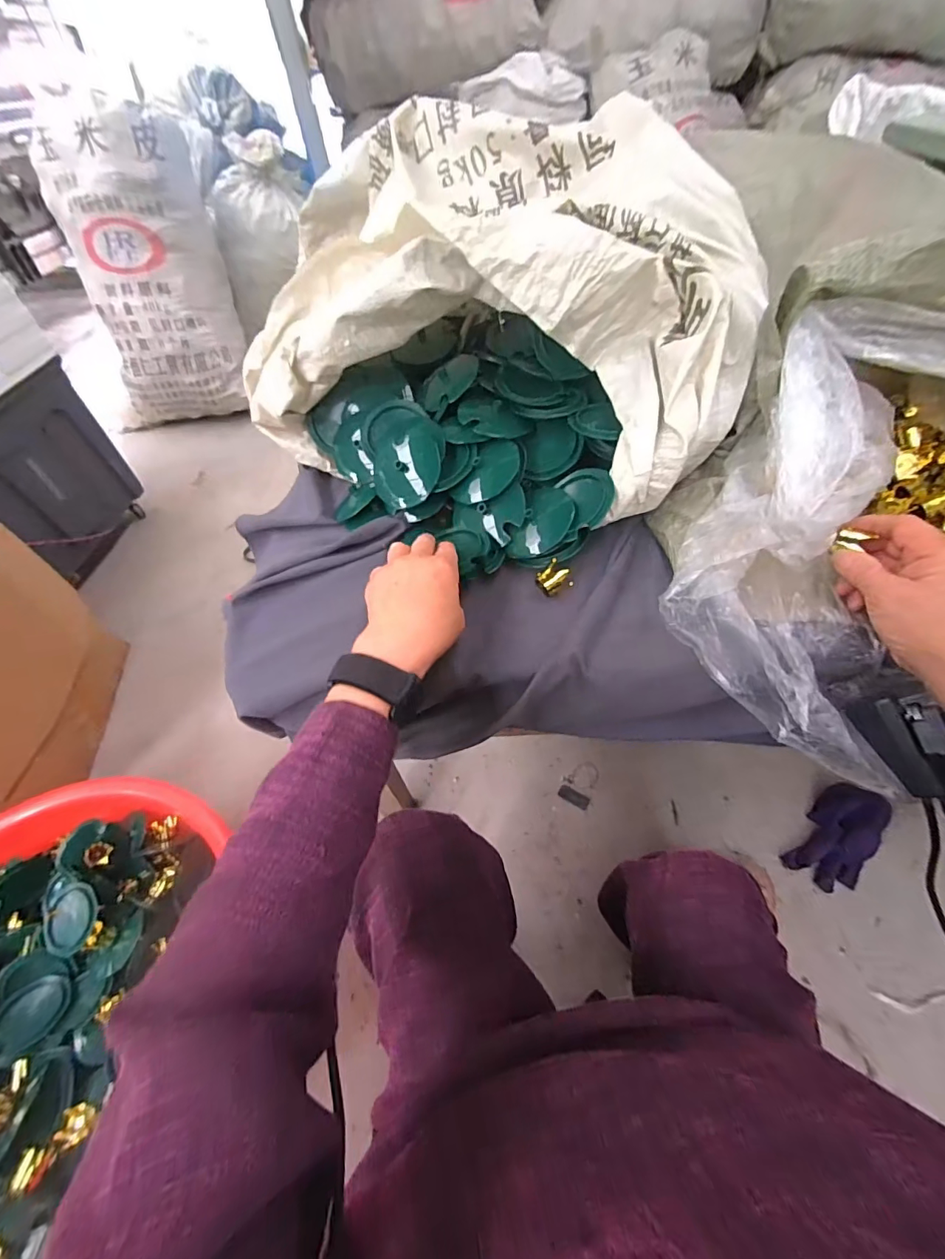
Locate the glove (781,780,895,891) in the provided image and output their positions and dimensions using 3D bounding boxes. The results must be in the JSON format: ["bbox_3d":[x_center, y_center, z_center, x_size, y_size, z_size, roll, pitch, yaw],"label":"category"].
[{"bbox_3d":[0.560,0.316,0.705,0.087,0.020,0.164,33,77,30],"label":"glove"}]

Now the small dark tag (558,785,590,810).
[{"bbox_3d":[0.173,0.286,0.788,0.053,0.004,0.023,25,58,24],"label":"small dark tag"}]

